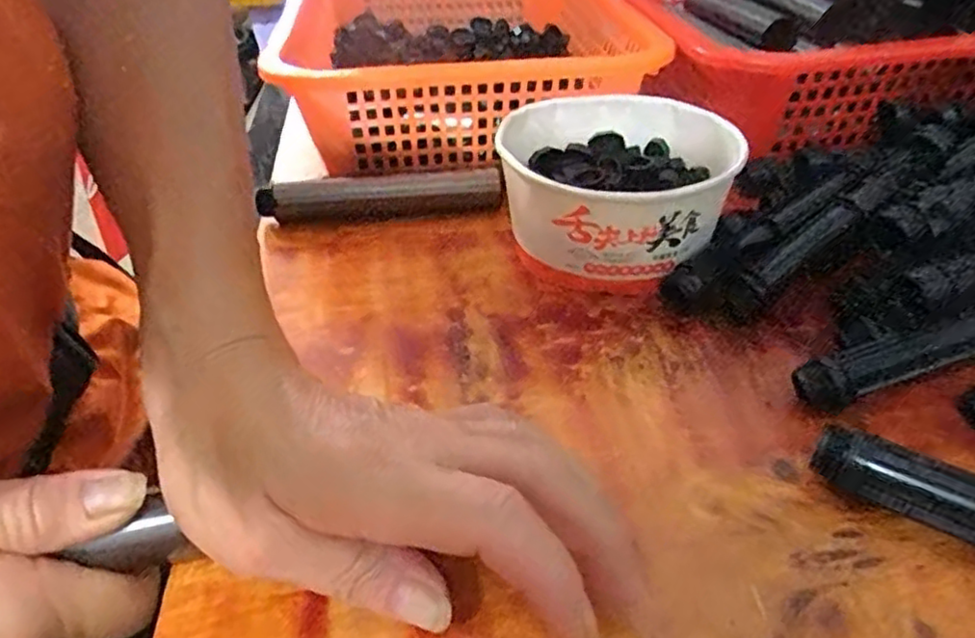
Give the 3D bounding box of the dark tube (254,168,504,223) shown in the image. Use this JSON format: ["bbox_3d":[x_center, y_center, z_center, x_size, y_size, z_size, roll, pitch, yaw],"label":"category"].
[{"bbox_3d":[-0.062,-0.078,0.429,0.141,0.024,0.018,-5,38,-3],"label":"dark tube"}]

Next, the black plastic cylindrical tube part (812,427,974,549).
[{"bbox_3d":[0.155,0.063,0.236,0.078,0.019,0.016,25,45,30],"label":"black plastic cylindrical tube part"}]

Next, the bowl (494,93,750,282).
[{"bbox_3d":[0.071,-0.069,0.376,0.127,0.067,0.130,-1,38,1],"label":"bowl"}]

